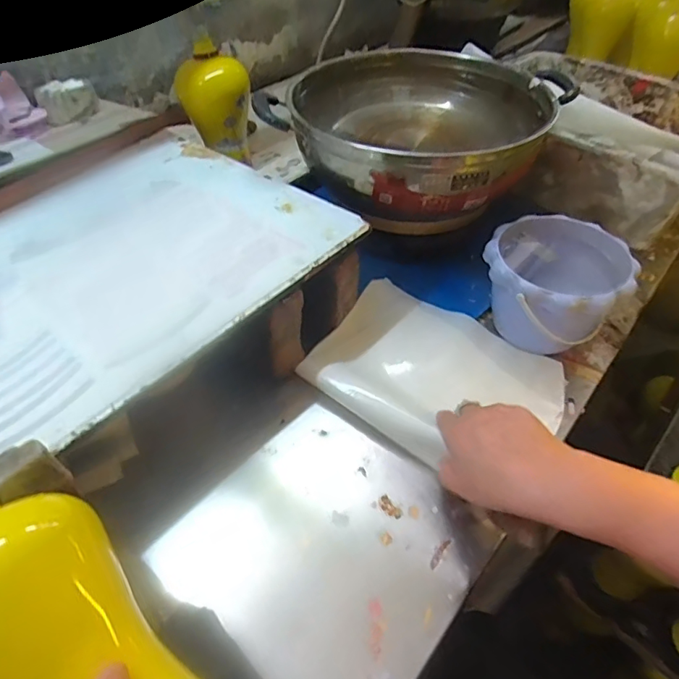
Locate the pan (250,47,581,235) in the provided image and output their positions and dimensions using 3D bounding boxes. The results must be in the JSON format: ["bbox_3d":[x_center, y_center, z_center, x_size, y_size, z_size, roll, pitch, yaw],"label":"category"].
[{"bbox_3d":[0.105,-0.272,0.692,0.308,0.132,0.315,29,52,21],"label":"pan"}]

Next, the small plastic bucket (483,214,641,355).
[{"bbox_3d":[0.247,-0.053,0.608,0.152,0.116,0.152,2,47,-2],"label":"small plastic bucket"}]

